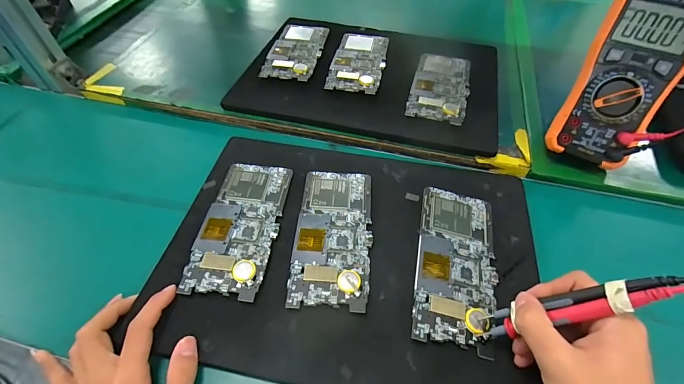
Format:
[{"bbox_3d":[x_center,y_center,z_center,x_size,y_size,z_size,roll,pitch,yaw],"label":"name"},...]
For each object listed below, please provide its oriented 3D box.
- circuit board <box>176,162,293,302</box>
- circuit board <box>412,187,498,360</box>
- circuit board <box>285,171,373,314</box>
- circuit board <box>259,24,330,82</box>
[{"bbox_3d":[-0.099,0.028,0.345,0.072,0.007,0.156,5,51,4],"label":"circuit board"},{"bbox_3d":[0.105,0.061,0.316,0.070,0.014,0.152,9,52,8],"label":"circuit board"},{"bbox_3d":[-0.008,0.038,0.339,0.071,0.007,0.154,3,51,3],"label":"circuit board"},{"bbox_3d":[-0.067,-0.214,0.515,0.073,0.005,0.158,6,51,5],"label":"circuit board"}]

